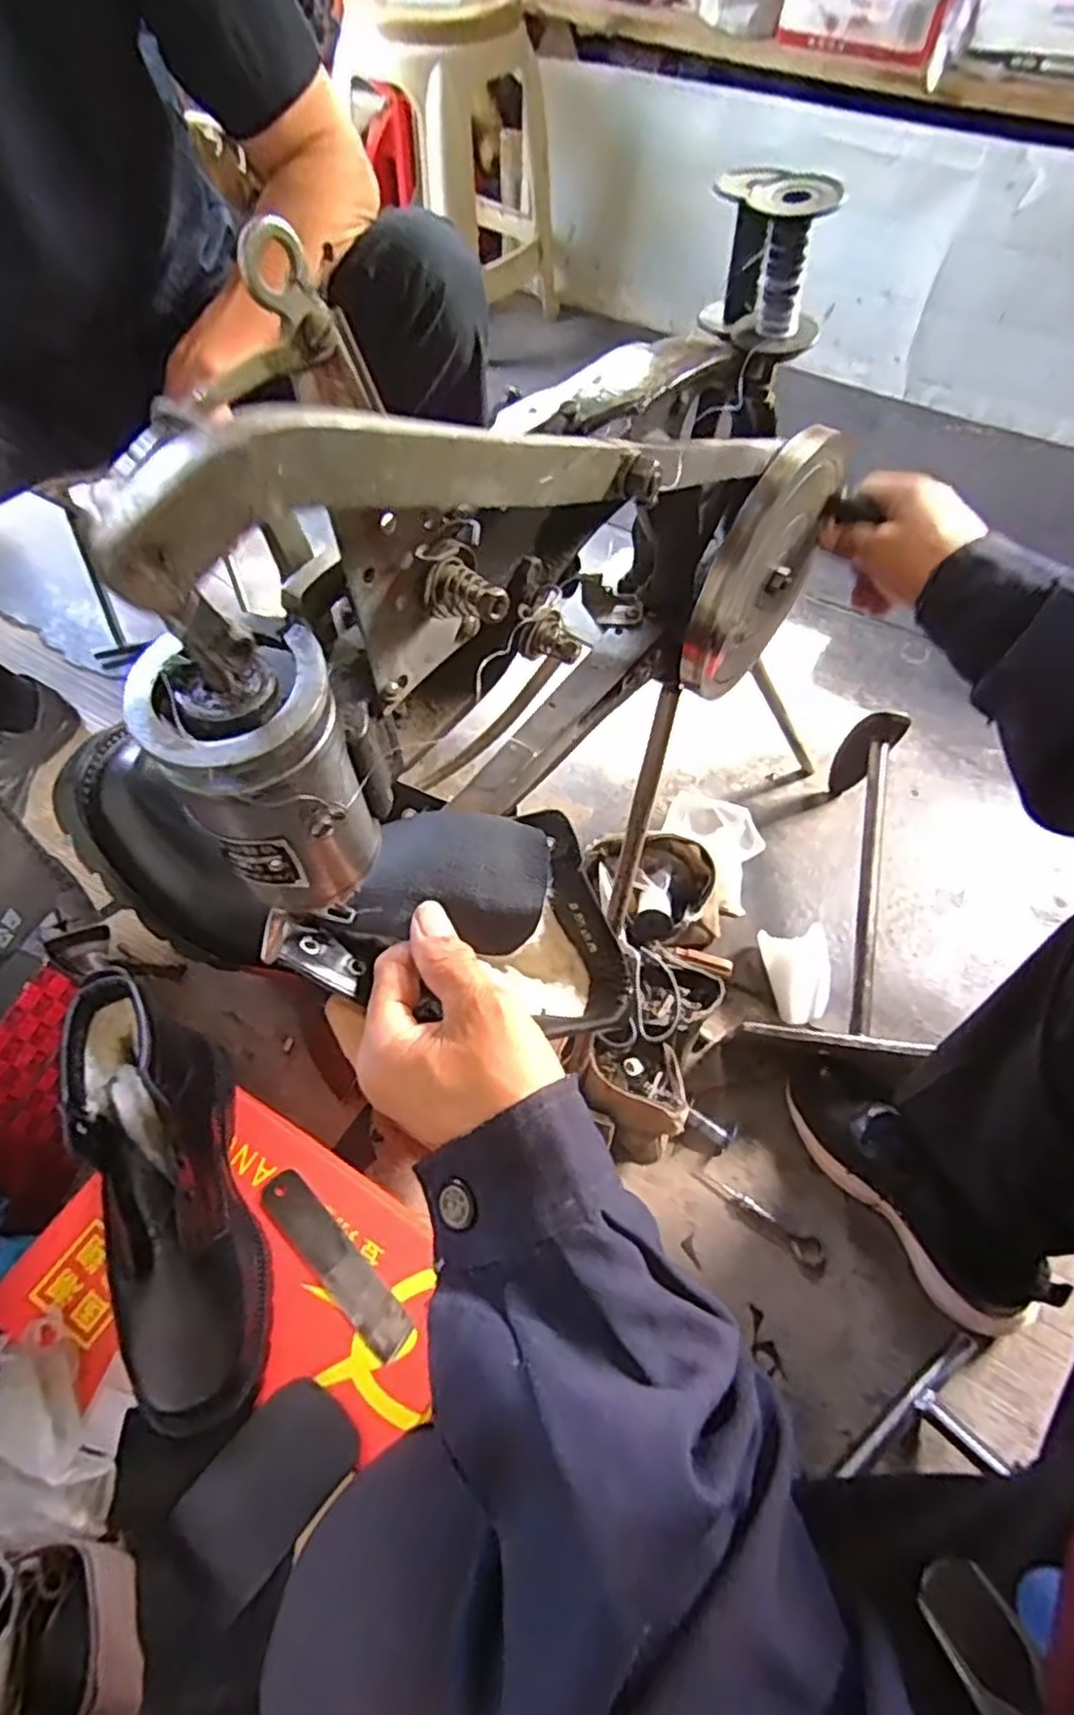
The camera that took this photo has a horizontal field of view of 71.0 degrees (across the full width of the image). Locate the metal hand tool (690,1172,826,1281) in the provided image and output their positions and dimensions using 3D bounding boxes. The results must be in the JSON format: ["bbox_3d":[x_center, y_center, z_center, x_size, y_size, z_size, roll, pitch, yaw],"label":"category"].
[{"bbox_3d":[0.208,0.344,0.709,0.134,0.009,0.030,29,63,15],"label":"metal hand tool"}]

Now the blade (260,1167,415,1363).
[{"bbox_3d":[-0.158,0.312,0.585,0.036,0.006,0.160,-40,68,-21],"label":"blade"}]

